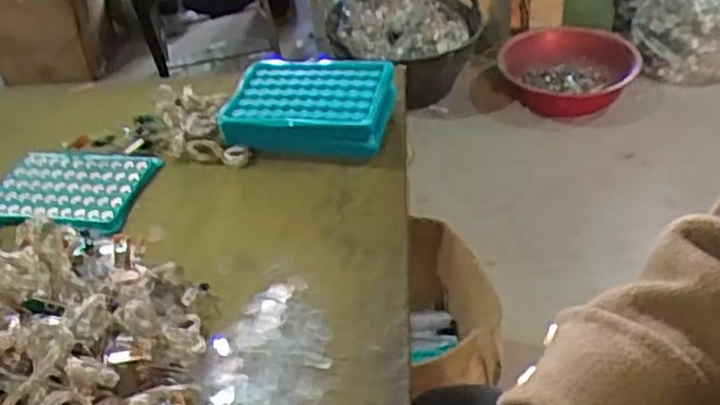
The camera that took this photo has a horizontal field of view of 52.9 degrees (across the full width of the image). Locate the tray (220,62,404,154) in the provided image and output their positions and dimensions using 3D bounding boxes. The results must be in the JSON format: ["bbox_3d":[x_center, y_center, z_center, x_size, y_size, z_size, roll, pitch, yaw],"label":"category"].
[{"bbox_3d":[-0.041,-0.080,0.615,0.134,0.045,0.096,6,39,10],"label":"tray"}]

